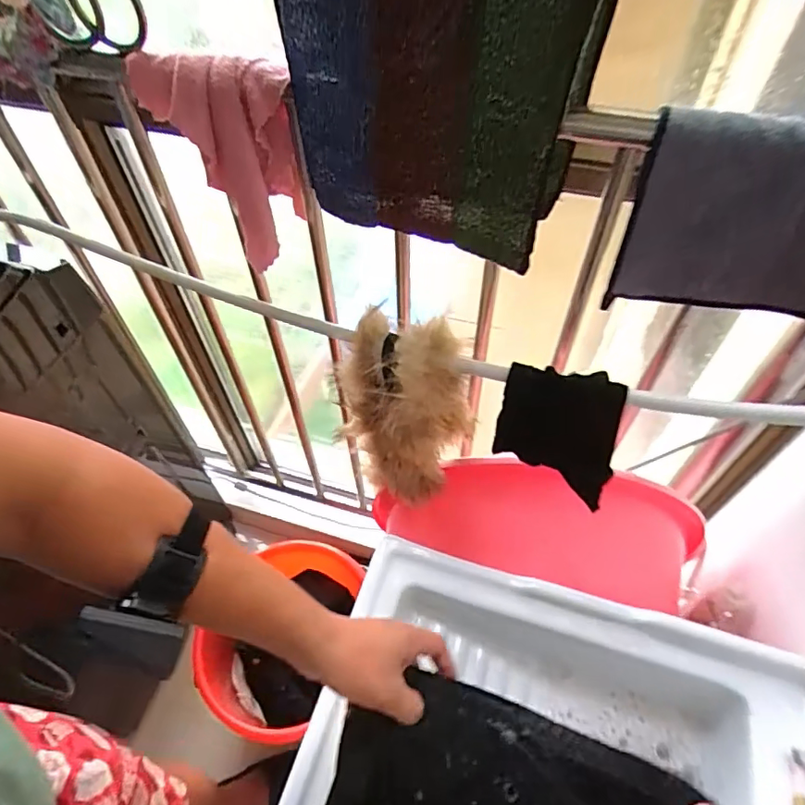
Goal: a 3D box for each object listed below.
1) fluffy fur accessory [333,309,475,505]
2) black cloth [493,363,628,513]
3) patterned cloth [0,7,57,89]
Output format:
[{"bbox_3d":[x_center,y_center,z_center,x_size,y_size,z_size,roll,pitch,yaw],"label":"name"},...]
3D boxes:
[{"bbox_3d":[0.001,0.005,0.663,0.136,0.253,0.101,30,60,23],"label":"fluffy fur accessory"},{"bbox_3d":[0.166,0.040,0.573,0.122,0.180,0.022,13,41,16],"label":"black cloth"},{"bbox_3d":[-0.420,-0.377,0.572,0.086,0.074,0.055,-24,55,-15],"label":"patterned cloth"}]

